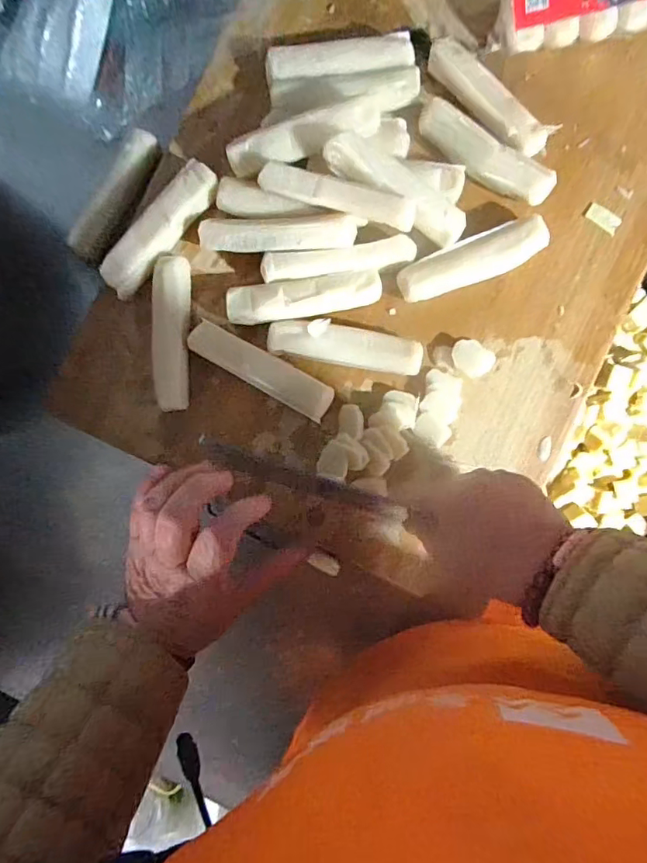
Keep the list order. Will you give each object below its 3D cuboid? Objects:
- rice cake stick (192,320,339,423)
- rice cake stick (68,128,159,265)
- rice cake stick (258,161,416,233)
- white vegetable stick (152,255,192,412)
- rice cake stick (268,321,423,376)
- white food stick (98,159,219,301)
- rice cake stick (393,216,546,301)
[{"bbox_3d":[-0.053,-0.052,0.439,0.129,0.025,0.030,29,89,5],"label":"rice cake stick"},{"bbox_3d":[-0.192,-0.218,0.471,0.031,0.022,0.128,29,89,5],"label":"rice cake stick"},{"bbox_3d":[0.010,-0.188,0.401,0.126,0.018,0.025,18,88,5],"label":"rice cake stick"},{"bbox_3d":[-0.132,-0.085,0.443,0.031,0.029,0.132,-2,86,4],"label":"white vegetable stick"},{"bbox_3d":[0.019,-0.072,0.435,0.128,0.032,0.032,10,87,4],"label":"rice cake stick"},{"bbox_3d":[-0.142,-0.175,0.445,0.036,0.030,0.130,39,90,5],"label":"white food stick"},{"bbox_3d":[0.126,-0.143,0.434,0.125,0.030,0.038,-21,85,2],"label":"rice cake stick"}]

